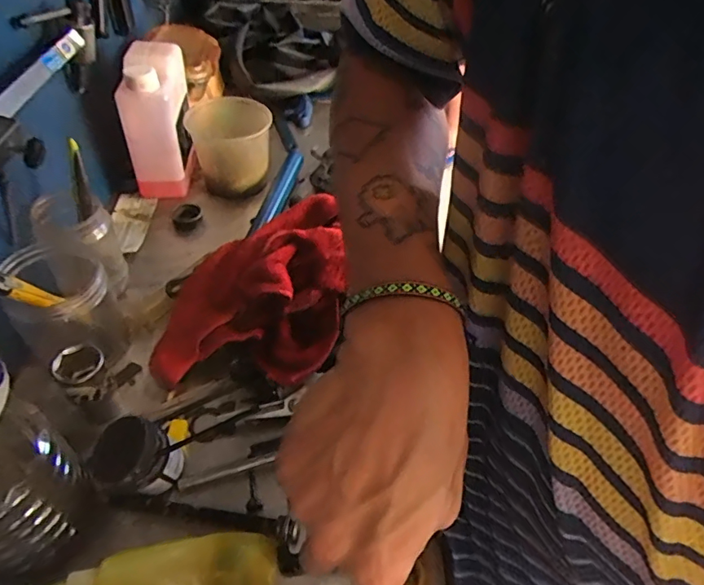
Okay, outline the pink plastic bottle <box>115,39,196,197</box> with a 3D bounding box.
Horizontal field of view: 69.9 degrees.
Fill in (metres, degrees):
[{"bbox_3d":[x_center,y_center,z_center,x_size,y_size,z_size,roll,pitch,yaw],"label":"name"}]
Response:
[{"bbox_3d":[-0.257,-0.230,0.676,0.069,0.178,0.116,-2,48,-2],"label":"pink plastic bottle"}]

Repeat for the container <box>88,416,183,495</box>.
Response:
[{"bbox_3d":[-0.181,0.142,0.422,0.054,0.067,0.056,0,48,-1],"label":"container"}]

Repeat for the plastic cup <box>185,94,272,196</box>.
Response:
[{"bbox_3d":[-0.169,-0.211,0.716,0.109,0.097,0.117,0,48,-1],"label":"plastic cup"}]

